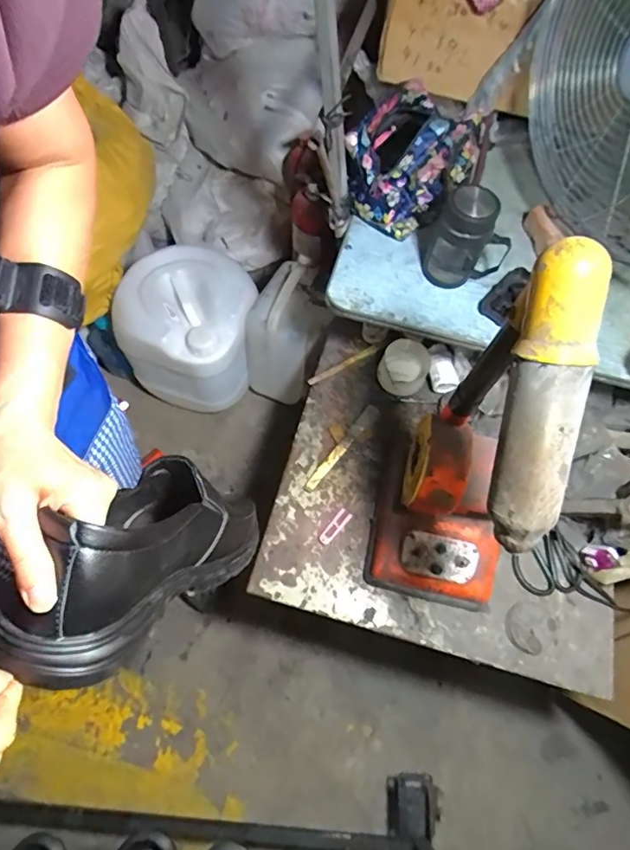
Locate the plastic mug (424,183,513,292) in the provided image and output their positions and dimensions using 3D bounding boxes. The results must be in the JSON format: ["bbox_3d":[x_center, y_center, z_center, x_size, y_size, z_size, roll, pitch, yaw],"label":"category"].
[{"bbox_3d":[0.229,-0.273,0.741,0.122,0.150,0.074,23,66,8],"label":"plastic mug"}]

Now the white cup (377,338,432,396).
[{"bbox_3d":[0.166,-0.105,0.907,0.086,0.071,0.094,1,65,-2],"label":"white cup"}]

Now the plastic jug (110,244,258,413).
[{"bbox_3d":[-0.294,-0.229,1.197,0.288,0.272,0.273,15,65,4],"label":"plastic jug"}]

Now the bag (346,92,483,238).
[{"bbox_3d":[0.144,-0.432,0.802,0.188,0.133,0.179,41,70,15],"label":"bag"}]

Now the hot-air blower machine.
[{"bbox_3d":[0.200,0.055,0.572,0.169,0.528,0.235,14,65,4],"label":"hot-air blower machine"}]

